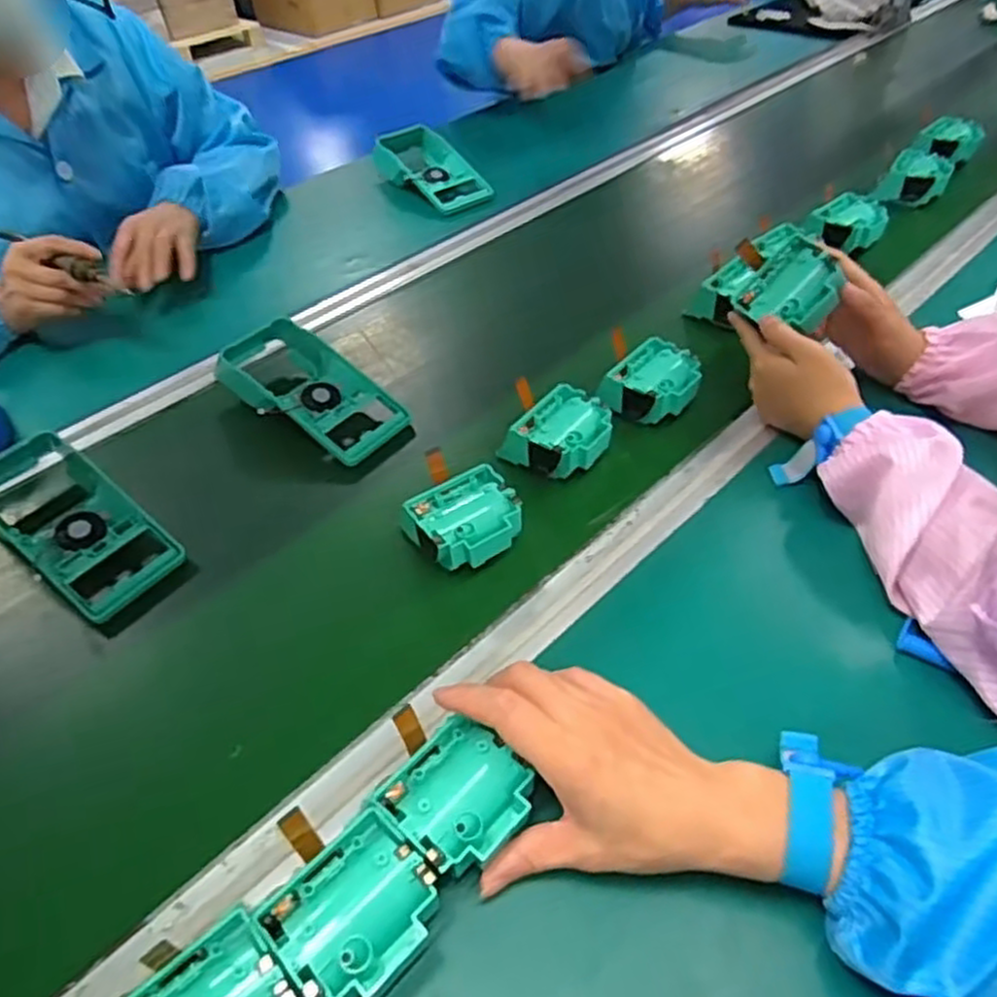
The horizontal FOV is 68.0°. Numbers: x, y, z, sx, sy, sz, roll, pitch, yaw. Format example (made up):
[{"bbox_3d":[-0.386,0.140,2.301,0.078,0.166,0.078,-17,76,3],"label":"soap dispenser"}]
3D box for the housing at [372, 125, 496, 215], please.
[{"bbox_3d":[-0.089,-0.454,1.016,0.108,0.055,0.167,-30,52,-22],"label":"housing"}]

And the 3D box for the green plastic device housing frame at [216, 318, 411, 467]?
[{"bbox_3d":[-0.176,-0.102,0.684,0.188,0.048,0.096,31,56,29],"label":"green plastic device housing frame"}]

